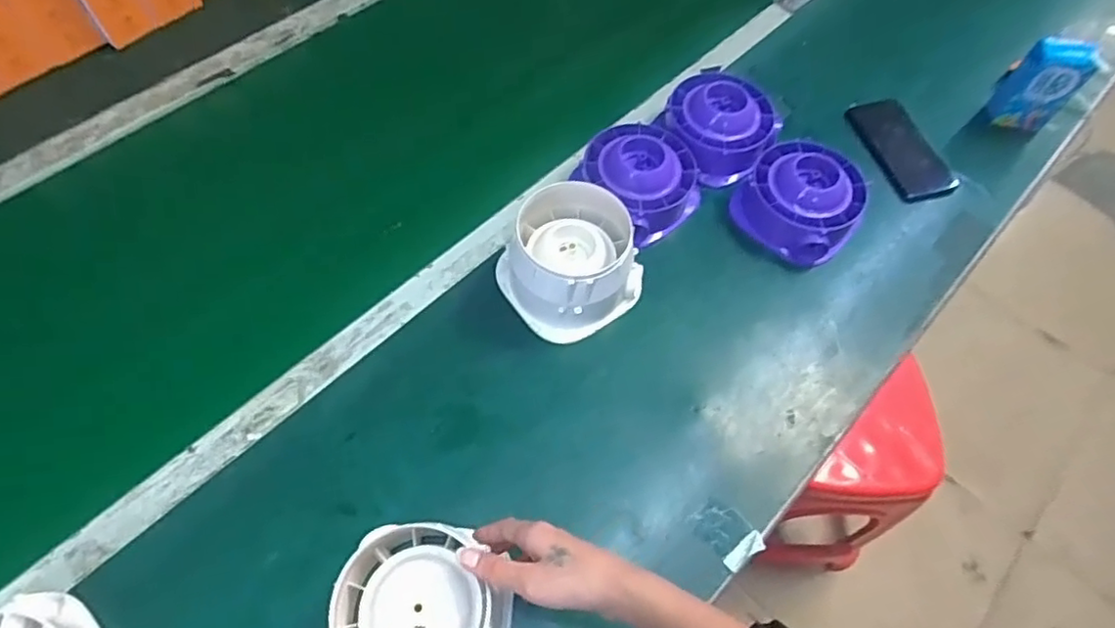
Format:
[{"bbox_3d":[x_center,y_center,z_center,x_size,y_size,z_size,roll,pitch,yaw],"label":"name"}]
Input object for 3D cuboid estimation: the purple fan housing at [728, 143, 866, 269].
[{"bbox_3d":[0.282,-0.135,0.741,0.135,0.067,0.124,1,61,-3],"label":"purple fan housing"}]

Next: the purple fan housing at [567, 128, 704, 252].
[{"bbox_3d":[0.096,-0.160,0.740,0.122,0.067,0.137,-35,69,-20],"label":"purple fan housing"}]

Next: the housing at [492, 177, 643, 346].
[{"bbox_3d":[0.010,-0.055,0.657,0.131,0.099,0.137,-31,67,-19],"label":"housing"}]

